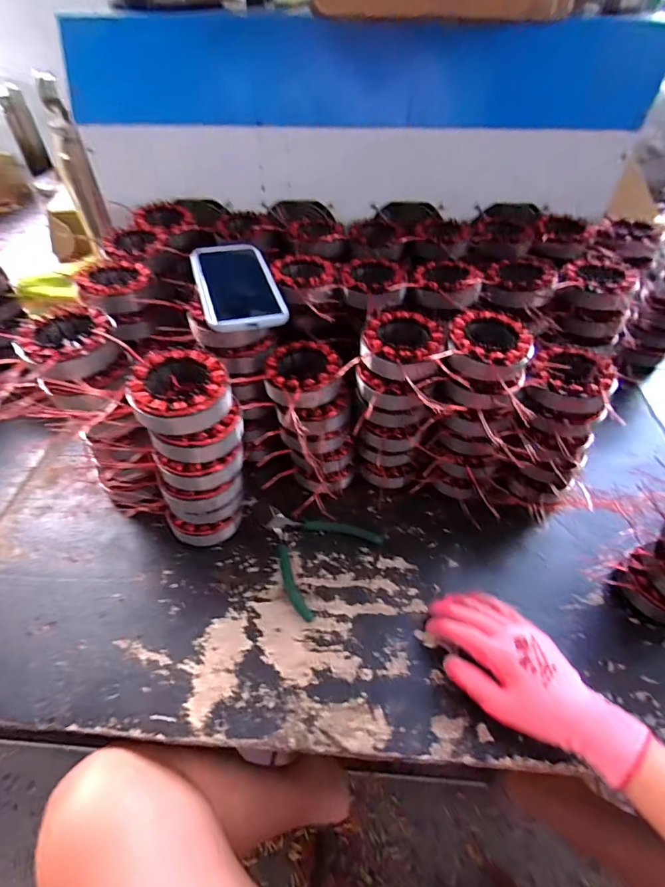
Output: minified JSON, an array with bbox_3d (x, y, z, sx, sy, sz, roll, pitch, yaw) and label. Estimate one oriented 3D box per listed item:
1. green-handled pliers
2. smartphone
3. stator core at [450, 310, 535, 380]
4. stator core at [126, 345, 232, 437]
[{"bbox_3d":[-0.032,0.123,0.512,0.131,0.012,0.130,33,57,25],"label":"green-handled pliers"},{"bbox_3d":[-0.111,-0.183,0.479,0.084,0.012,0.171,-14,51,-13],"label":"smartphone"},{"bbox_3d":[0.164,-0.103,0.441,0.085,0.023,0.087,0,49,0],"label":"stator core"},{"bbox_3d":[-0.140,-0.048,0.391,0.087,0.037,0.085,-14,51,-13],"label":"stator core"}]

